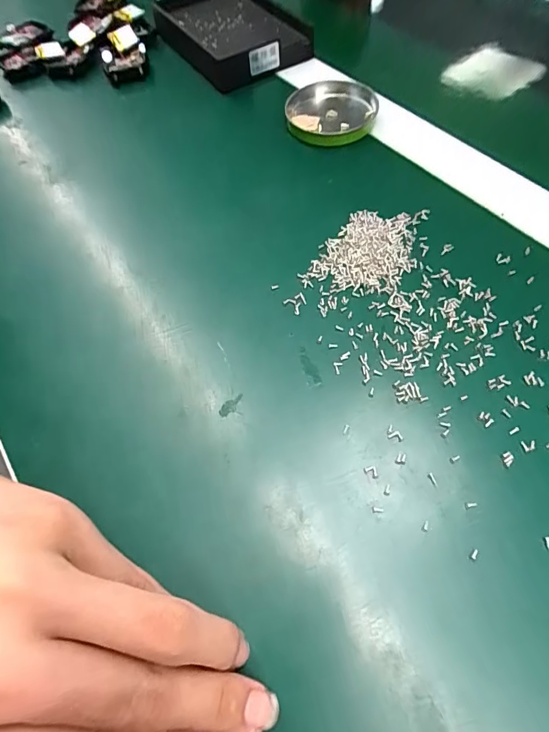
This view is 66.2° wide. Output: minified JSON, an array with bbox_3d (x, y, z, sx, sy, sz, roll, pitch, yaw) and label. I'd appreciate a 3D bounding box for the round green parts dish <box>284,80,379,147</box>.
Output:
[{"bbox_3d":[0.041,-0.185,0.310,0.064,0.016,0.062,-1,63,2],"label":"round green parts dish"}]

